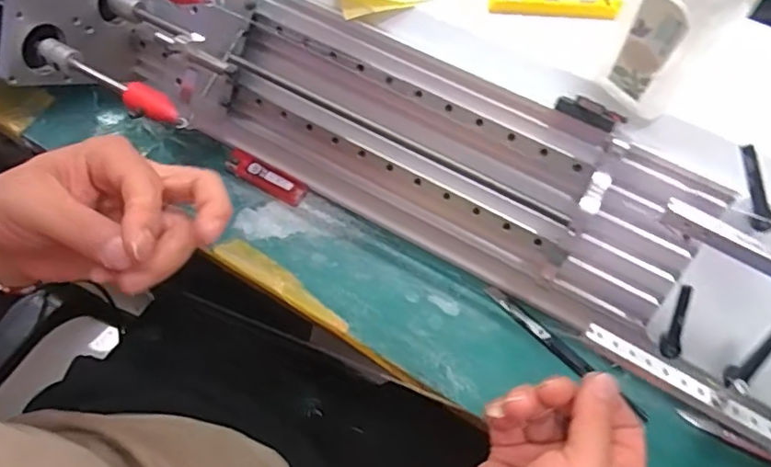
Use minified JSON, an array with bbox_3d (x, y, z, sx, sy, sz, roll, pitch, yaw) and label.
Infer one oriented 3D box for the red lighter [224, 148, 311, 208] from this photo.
[{"bbox_3d":[-0.107,-0.049,0.527,0.081,0.013,0.019,28,65,13],"label":"red lighter"}]

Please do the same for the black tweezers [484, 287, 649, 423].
[{"bbox_3d":[0.138,0.092,0.457,0.011,0.009,0.148,-39,69,-19],"label":"black tweezers"}]

